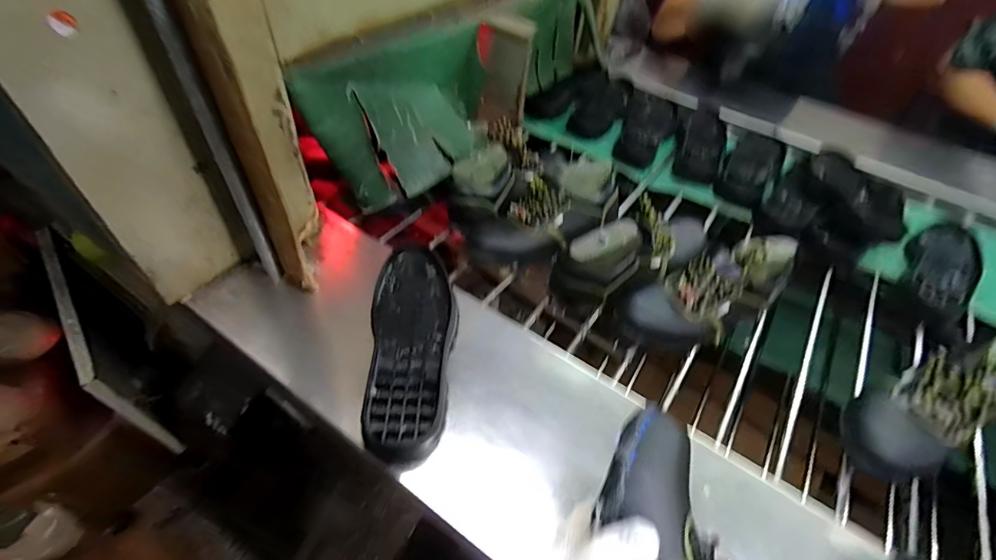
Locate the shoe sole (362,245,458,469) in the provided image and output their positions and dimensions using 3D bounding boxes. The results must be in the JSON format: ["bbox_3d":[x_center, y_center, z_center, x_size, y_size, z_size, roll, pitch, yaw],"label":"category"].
[{"bbox_3d":[-0.104,0.074,0.547,0.101,0.038,0.297,-2,50,-8],"label":"shoe sole"}]

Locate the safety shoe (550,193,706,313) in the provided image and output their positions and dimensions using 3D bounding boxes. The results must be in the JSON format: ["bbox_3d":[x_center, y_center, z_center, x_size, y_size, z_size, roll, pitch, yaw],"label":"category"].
[{"bbox_3d":[0.208,-0.044,0.658,0.277,0.116,0.099,-22,55,-23],"label":"safety shoe"}]

